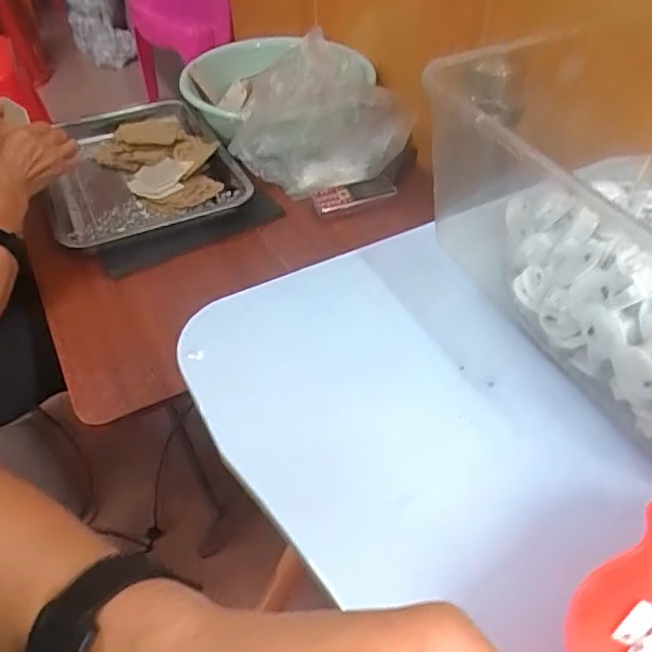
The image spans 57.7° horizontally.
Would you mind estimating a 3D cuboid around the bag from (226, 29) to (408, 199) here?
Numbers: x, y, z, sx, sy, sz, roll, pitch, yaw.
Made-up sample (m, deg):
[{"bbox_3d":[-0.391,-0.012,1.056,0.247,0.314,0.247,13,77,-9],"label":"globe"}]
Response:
[{"bbox_3d":[-0.013,-0.303,0.843,0.245,0.180,0.123,-6,46,-3],"label":"bag"}]

